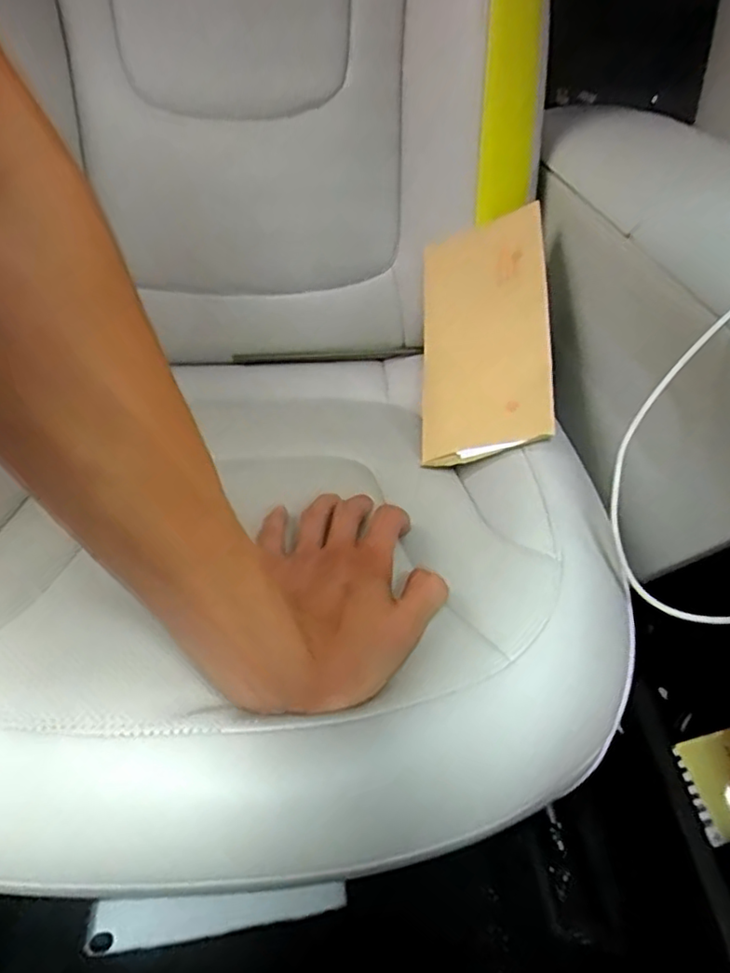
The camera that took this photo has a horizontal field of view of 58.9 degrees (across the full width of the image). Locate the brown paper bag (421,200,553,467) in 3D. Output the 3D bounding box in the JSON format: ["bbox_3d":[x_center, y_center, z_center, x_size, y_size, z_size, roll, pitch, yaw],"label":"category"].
[{"bbox_3d":[0.096,-0.127,0.541,0.120,0.020,0.242,-19,57,42],"label":"brown paper bag"}]

